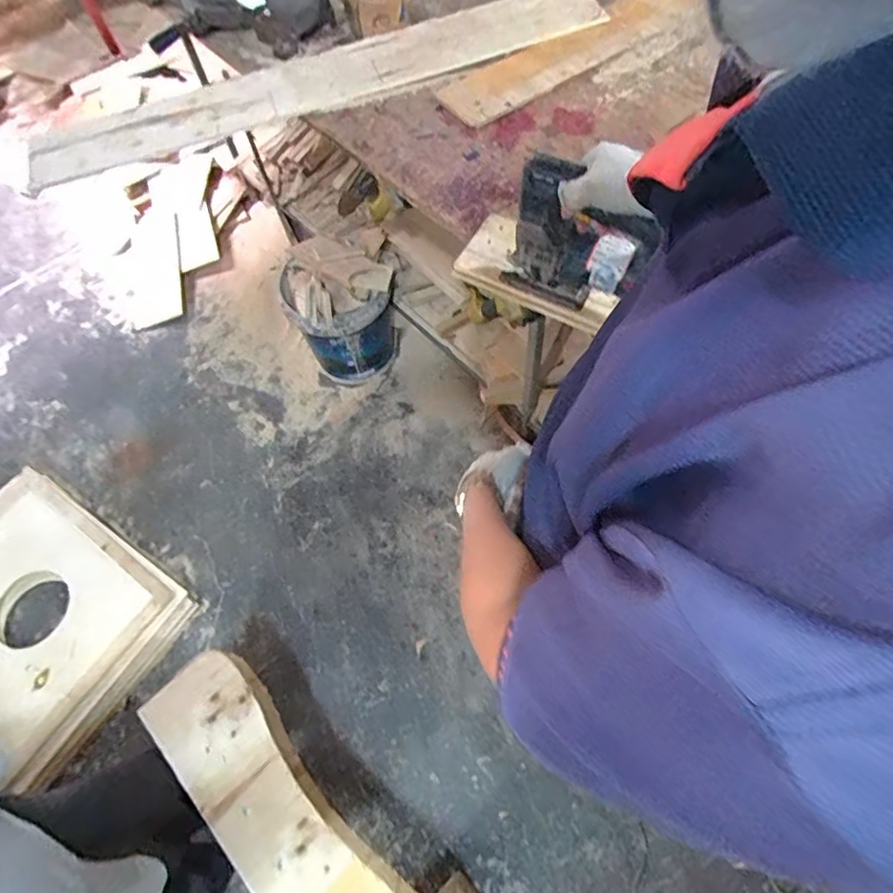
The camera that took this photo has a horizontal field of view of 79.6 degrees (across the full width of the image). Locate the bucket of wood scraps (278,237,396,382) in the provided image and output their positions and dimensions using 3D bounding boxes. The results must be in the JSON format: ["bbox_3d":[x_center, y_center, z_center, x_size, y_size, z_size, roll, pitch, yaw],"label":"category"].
[{"bbox_3d":[-0.299,-0.357,1.506,0.271,0.385,0.247,-2,65,4],"label":"bucket of wood scraps"}]

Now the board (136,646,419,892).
[{"bbox_3d":[-0.254,0.581,0.833,0.168,0.033,0.587,-40,68,-22],"label":"board"}]

